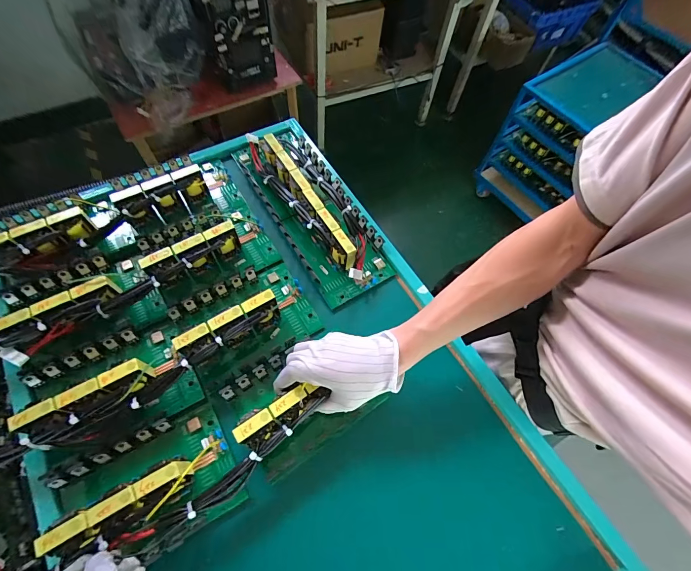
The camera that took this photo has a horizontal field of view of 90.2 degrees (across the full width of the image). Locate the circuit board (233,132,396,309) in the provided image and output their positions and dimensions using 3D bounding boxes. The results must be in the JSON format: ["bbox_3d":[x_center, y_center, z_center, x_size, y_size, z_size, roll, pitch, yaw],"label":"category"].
[{"bbox_3d":[-0.060,-0.140,0.567,0.125,0.060,0.349,-28,69,-16],"label":"circuit board"}]

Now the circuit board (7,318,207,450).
[{"bbox_3d":[-0.290,0.122,0.426,0.171,0.060,0.133,-27,69,-16],"label":"circuit board"}]

